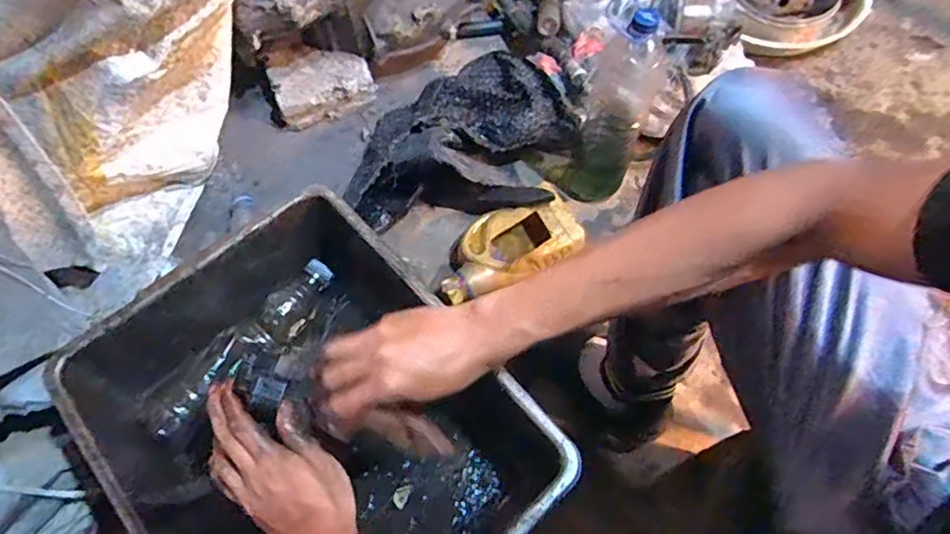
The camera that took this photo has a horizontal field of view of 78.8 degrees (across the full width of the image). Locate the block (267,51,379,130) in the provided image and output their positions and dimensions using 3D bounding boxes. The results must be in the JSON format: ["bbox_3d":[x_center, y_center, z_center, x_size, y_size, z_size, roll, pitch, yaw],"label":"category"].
[{"bbox_3d":[-0.262,-0.315,0.998,0.164,0.054,0.105,-22,67,-11],"label":"block"}]

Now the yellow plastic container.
[{"bbox_3d":[0.048,-0.028,0.874,0.223,0.058,0.112,-21,66,-11],"label":"yellow plastic container"}]

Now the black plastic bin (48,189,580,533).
[{"bbox_3d":[-0.154,0.142,0.549,0.321,0.123,0.420,-41,72,-18],"label":"black plastic bin"}]

